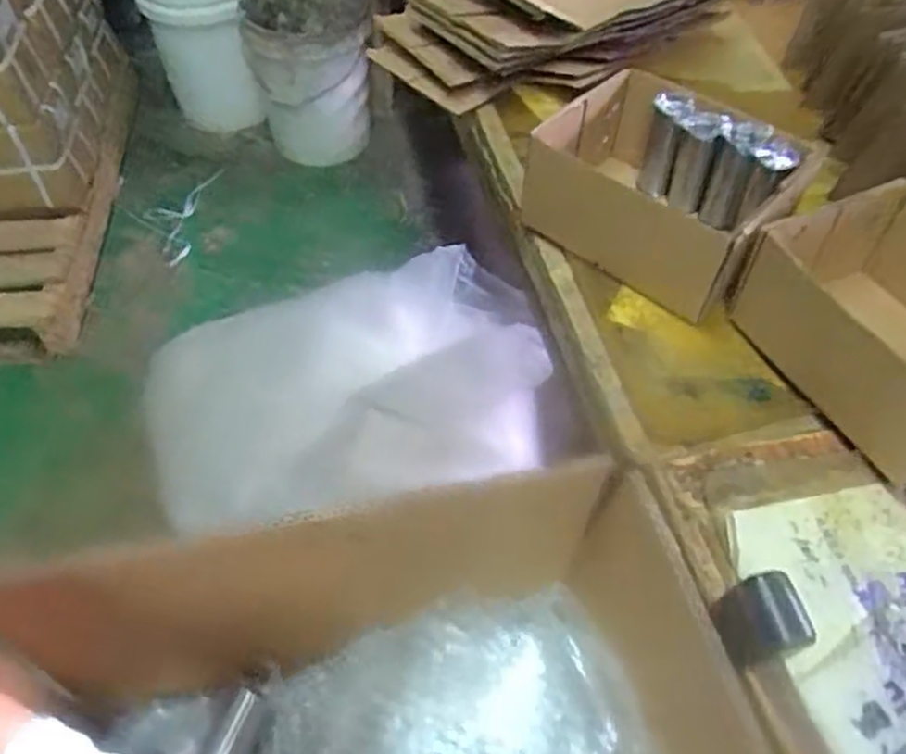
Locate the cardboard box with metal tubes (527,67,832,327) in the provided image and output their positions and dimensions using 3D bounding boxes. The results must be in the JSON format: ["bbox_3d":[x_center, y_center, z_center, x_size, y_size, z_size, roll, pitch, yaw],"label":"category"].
[{"bbox_3d":[0.176,-0.162,0.627,0.202,0.100,0.153,36,60,23],"label":"cardboard box with metal tubes"}]

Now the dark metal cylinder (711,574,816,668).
[{"bbox_3d":[0.144,0.115,0.343,0.030,0.036,0.032,-10,53,-10],"label":"dark metal cylinder"}]

